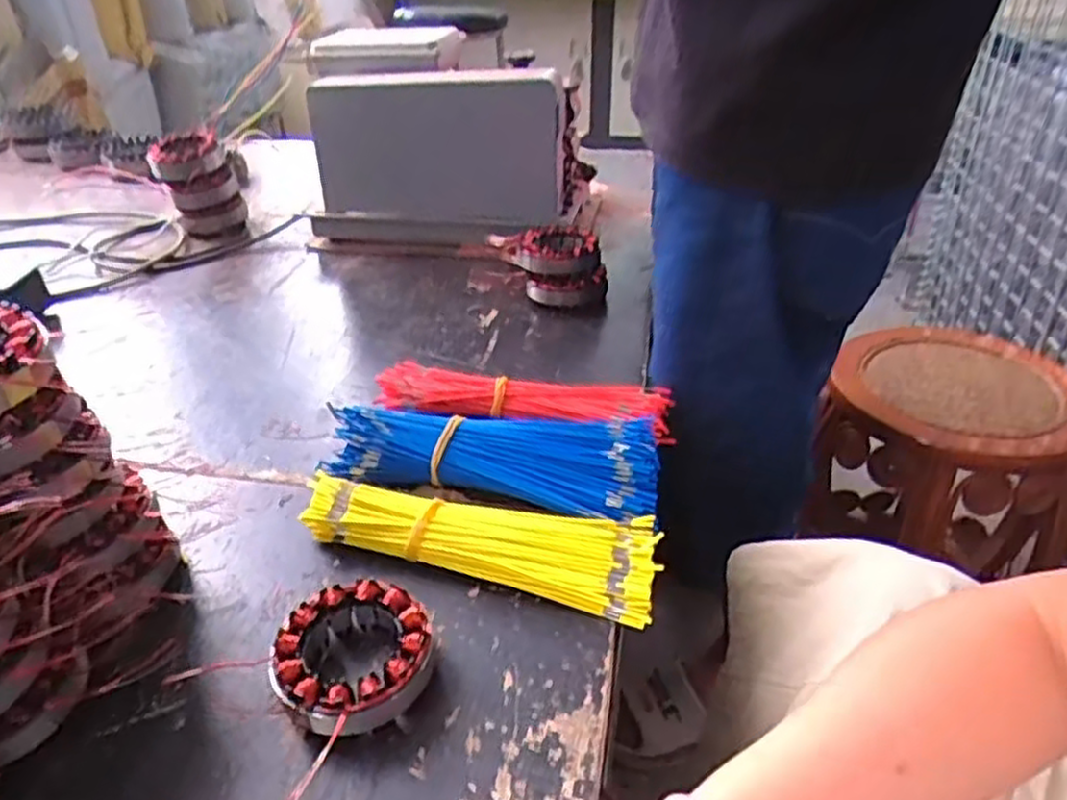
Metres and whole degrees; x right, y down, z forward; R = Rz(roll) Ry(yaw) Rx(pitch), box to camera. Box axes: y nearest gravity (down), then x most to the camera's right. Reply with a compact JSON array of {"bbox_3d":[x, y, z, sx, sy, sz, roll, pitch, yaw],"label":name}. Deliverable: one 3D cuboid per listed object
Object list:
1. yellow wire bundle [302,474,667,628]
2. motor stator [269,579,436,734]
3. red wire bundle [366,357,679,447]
[{"bbox_3d":[-0.035,0.088,0.516,0.237,0.032,0.069,11,35,16],"label":"yellow wire bundle"},{"bbox_3d":[-0.100,0.145,0.431,0.084,0.031,0.083,0,34,0],"label":"motor stator"},{"bbox_3d":[-0.011,0.003,0.643,0.246,0.034,0.061,6,34,7],"label":"red wire bundle"}]

